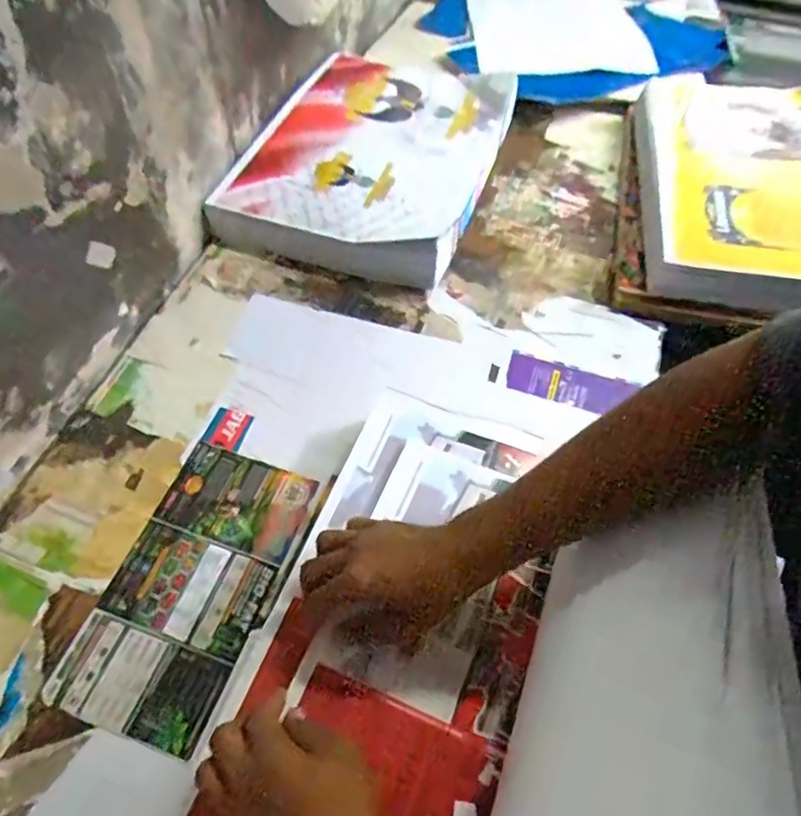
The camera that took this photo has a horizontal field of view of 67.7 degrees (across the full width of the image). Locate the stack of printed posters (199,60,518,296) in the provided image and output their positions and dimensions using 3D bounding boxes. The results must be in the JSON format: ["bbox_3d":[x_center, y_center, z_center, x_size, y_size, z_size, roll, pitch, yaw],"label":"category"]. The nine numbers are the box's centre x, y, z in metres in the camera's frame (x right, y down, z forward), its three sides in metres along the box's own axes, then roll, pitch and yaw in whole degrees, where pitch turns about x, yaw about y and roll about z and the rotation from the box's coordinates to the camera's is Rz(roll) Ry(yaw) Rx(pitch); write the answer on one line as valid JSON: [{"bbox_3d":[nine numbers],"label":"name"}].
[{"bbox_3d":[-0.028,-0.389,0.888,0.325,0.069,0.467,18,58,8],"label":"stack of printed posters"}]

